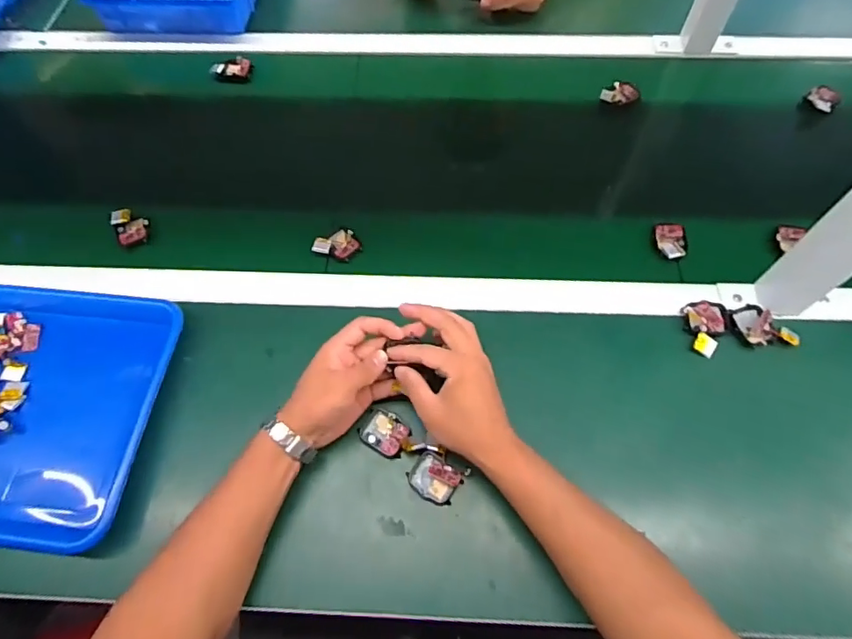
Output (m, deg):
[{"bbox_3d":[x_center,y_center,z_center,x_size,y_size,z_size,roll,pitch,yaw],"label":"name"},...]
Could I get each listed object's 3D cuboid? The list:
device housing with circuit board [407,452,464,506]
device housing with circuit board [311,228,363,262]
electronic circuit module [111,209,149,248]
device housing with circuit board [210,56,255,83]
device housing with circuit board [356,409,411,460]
[{"bbox_3d":[0.008,0.150,0.486,0.047,0.018,0.038,35,68,18],"label":"device housing with circuit board"},{"bbox_3d":[-0.106,-0.088,0.607,0.053,0.015,0.040,-29,65,-13],"label":"device housing with circuit board"},{"bbox_3d":[-0.363,-0.115,0.632,0.039,0.022,0.046,-24,64,-11],"label":"electronic circuit module"},{"bbox_3d":[-0.288,-0.371,0.767,0.060,0.028,0.021,-6,62,-2],"label":"device housing with circuit board"},{"bbox_3d":[-0.041,0.112,0.506,0.046,0.008,0.036,28,66,15],"label":"device housing with circuit board"}]

